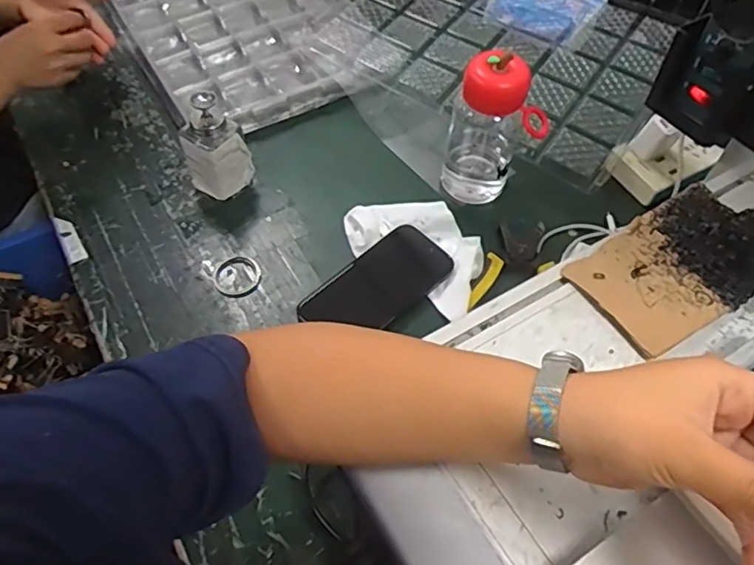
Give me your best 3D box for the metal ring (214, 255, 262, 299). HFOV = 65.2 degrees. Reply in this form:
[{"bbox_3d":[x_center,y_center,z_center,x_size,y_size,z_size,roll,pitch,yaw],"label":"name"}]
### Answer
[{"bbox_3d":[-0.149,-0.007,0.621,0.049,0.009,0.052,0,56,-1],"label":"metal ring"}]

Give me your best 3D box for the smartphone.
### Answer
[{"bbox_3d":[0.002,0.004,0.616,0.161,0.009,0.081,-39,65,-23],"label":"smartphone"}]

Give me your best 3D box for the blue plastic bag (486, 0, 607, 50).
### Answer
[{"bbox_3d":[0.238,-0.397,0.828,0.156,0.018,0.164,29,61,17],"label":"blue plastic bag"}]

